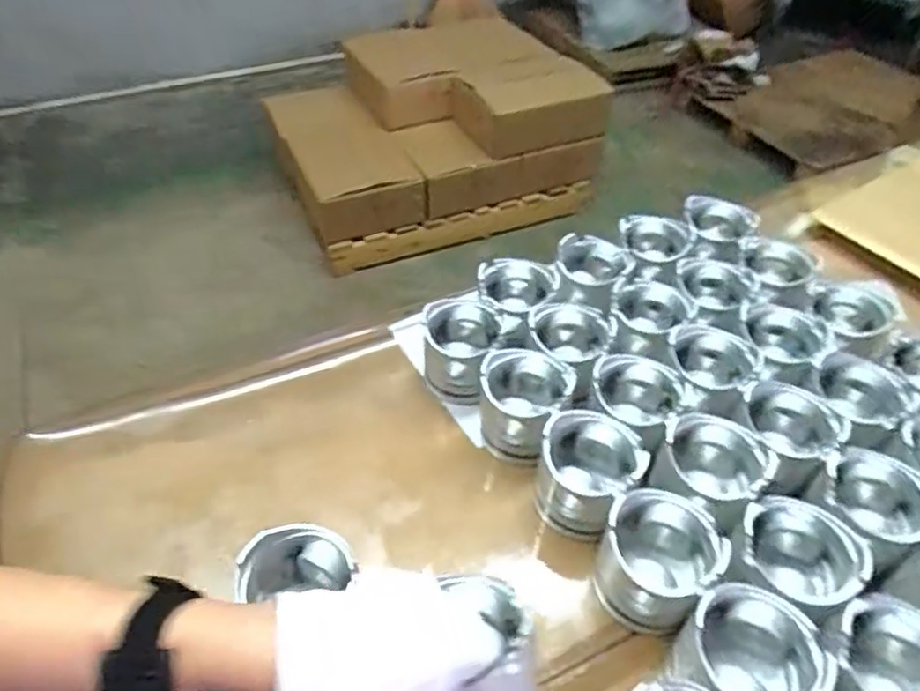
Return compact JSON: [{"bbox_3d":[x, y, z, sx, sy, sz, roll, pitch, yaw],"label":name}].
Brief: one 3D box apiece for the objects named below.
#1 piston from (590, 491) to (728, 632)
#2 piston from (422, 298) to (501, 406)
[{"bbox_3d":[0.166,0.185,0.542,0.088,0.105,0.093,0,44,0],"label":"piston"},{"bbox_3d":[0.001,0.007,0.712,0.090,0.082,0.087,2,44,3],"label":"piston"}]

